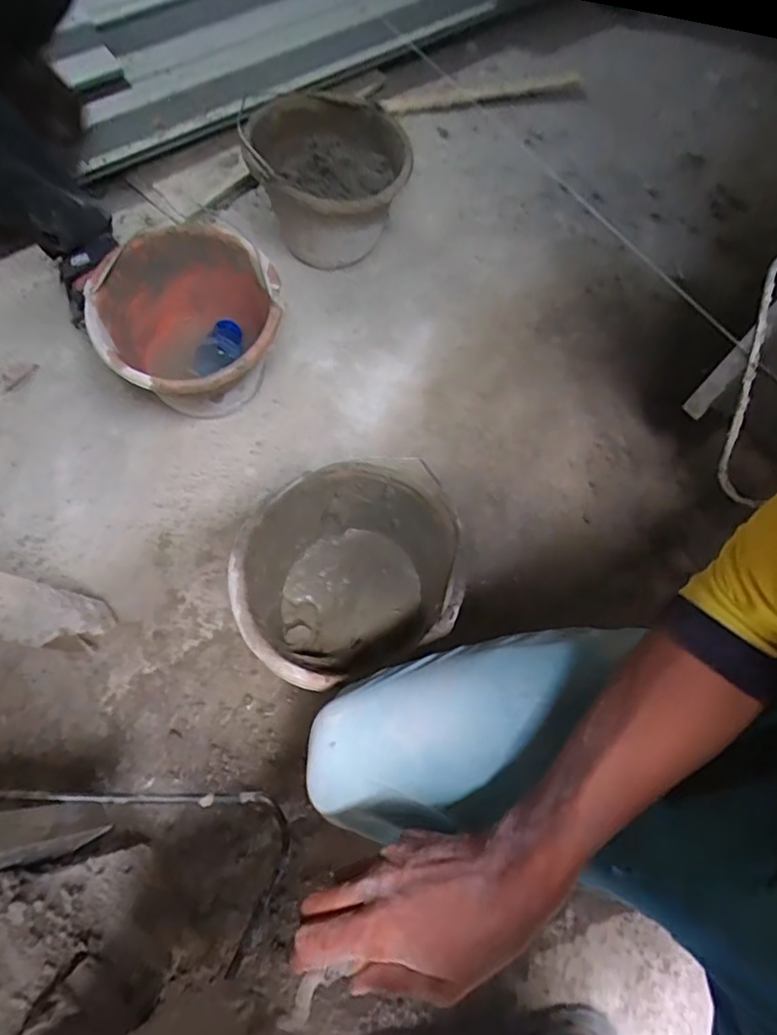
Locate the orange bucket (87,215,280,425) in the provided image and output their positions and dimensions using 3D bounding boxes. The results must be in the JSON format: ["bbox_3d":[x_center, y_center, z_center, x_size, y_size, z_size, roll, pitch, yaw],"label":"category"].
[{"bbox_3d":[-0.249,-0.236,0.775,0.219,0.159,0.221,1,67,-2],"label":"orange bucket"}]

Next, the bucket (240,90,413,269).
[{"bbox_3d":[-0.090,-0.498,0.877,0.241,0.206,0.184,24,69,6],"label":"bucket"}]

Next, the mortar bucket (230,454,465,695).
[{"bbox_3d":[-0.044,0.078,0.672,0.239,0.162,0.224,1,69,-3],"label":"mortar bucket"}]

